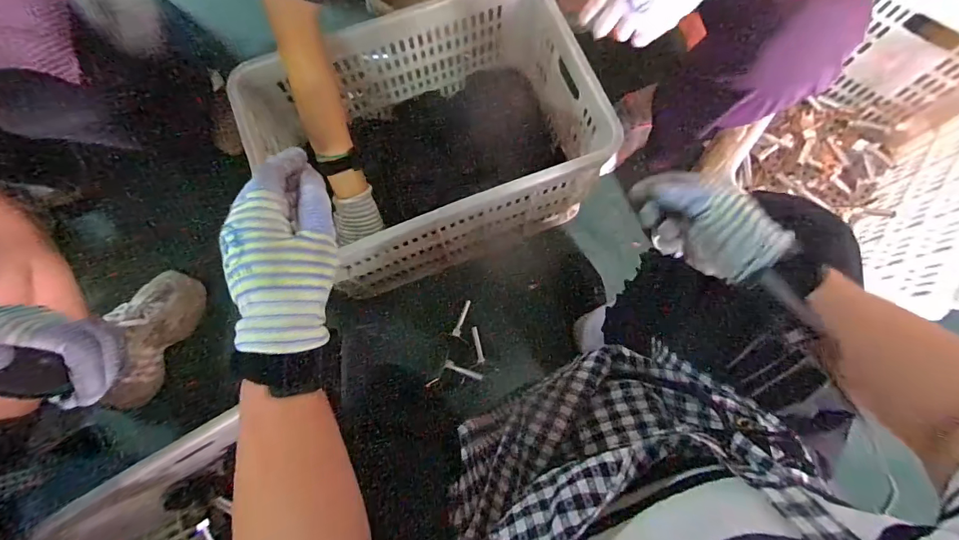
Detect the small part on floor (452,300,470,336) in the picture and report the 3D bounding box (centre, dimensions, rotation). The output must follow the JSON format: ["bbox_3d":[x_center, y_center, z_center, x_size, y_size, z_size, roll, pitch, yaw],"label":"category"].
[{"bbox_3d":[-0.034,0.095,0.832,0.014,0.005,0.074,20,78,6],"label":"small part on floor"}]

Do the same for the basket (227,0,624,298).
[{"bbox_3d":[-0.085,-0.220,0.760,0.507,0.264,0.363,-22,77,-4],"label":"basket"}]

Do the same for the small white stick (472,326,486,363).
[{"bbox_3d":[-0.002,0.145,0.825,0.014,0.004,0.070,-11,76,-1],"label":"small white stick"}]

